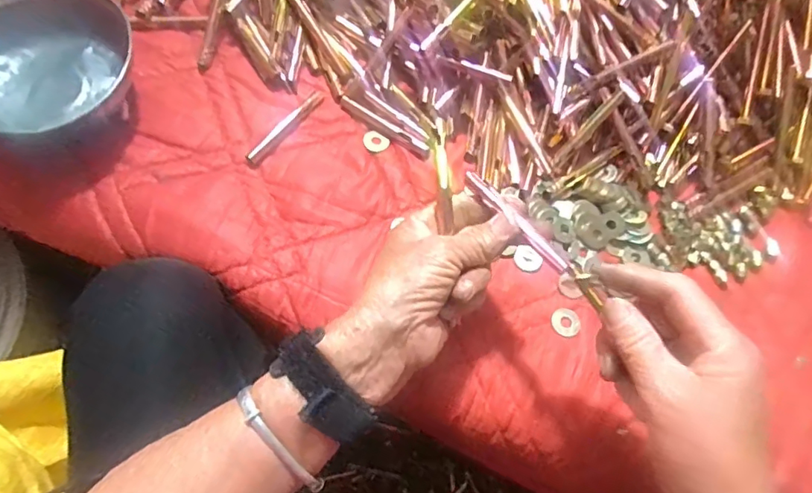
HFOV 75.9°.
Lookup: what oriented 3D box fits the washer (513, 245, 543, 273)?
[{"bbox_3d":[0.095,0.010,0.407,0.022,0.004,0.019,34,70,10],"label":"washer"}]

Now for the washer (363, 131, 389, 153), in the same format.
[{"bbox_3d":[-0.026,-0.089,0.444,0.022,0.005,0.019,33,70,9],"label":"washer"}]

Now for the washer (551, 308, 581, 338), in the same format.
[{"bbox_3d":[0.120,0.057,0.388,0.021,0.004,0.021,1,68,-3],"label":"washer"}]

